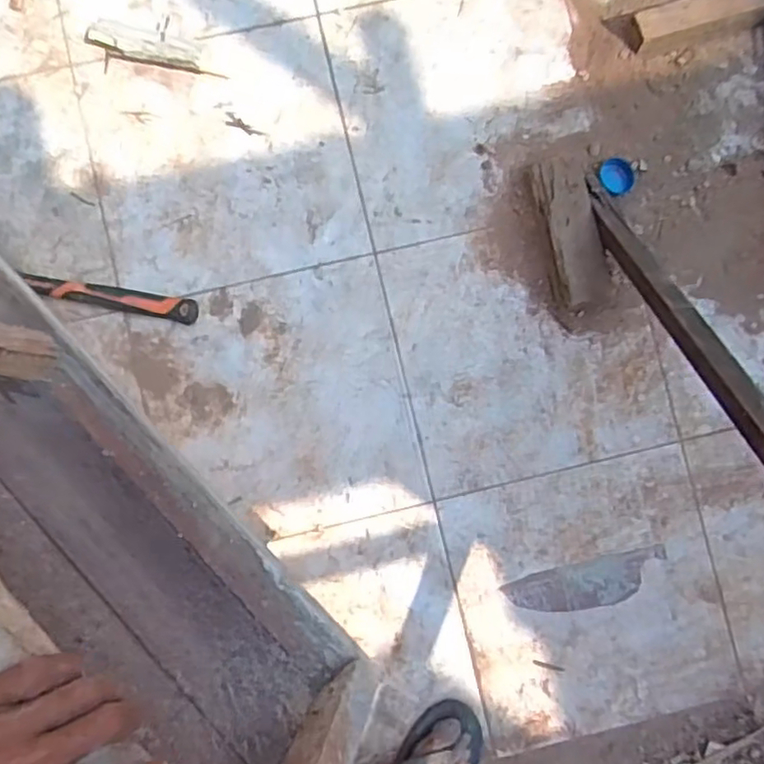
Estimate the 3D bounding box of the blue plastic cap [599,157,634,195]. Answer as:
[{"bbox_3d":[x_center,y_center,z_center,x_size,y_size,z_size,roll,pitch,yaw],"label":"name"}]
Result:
[{"bbox_3d":[0.354,-0.310,0.968,0.050,0.008,0.053,0,90,2],"label":"blue plastic cap"}]

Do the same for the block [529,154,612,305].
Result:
[{"bbox_3d":[0.277,-0.224,0.955,0.086,0.055,0.235,-10,87,-3],"label":"block"}]

